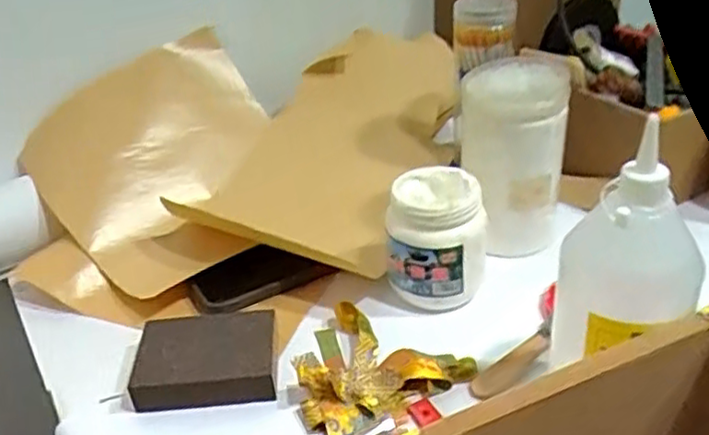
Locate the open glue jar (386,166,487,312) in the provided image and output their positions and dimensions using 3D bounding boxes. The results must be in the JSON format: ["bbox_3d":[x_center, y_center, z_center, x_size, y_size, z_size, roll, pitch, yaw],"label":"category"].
[{"bbox_3d":[0.063,0.016,0.530,0.071,0.089,0.073,-4,32,2],"label":"open glue jar"}]

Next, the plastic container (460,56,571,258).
[{"bbox_3d":[0.132,-0.050,0.573,0.082,0.142,0.082,2,33,11],"label":"plastic container"}]

